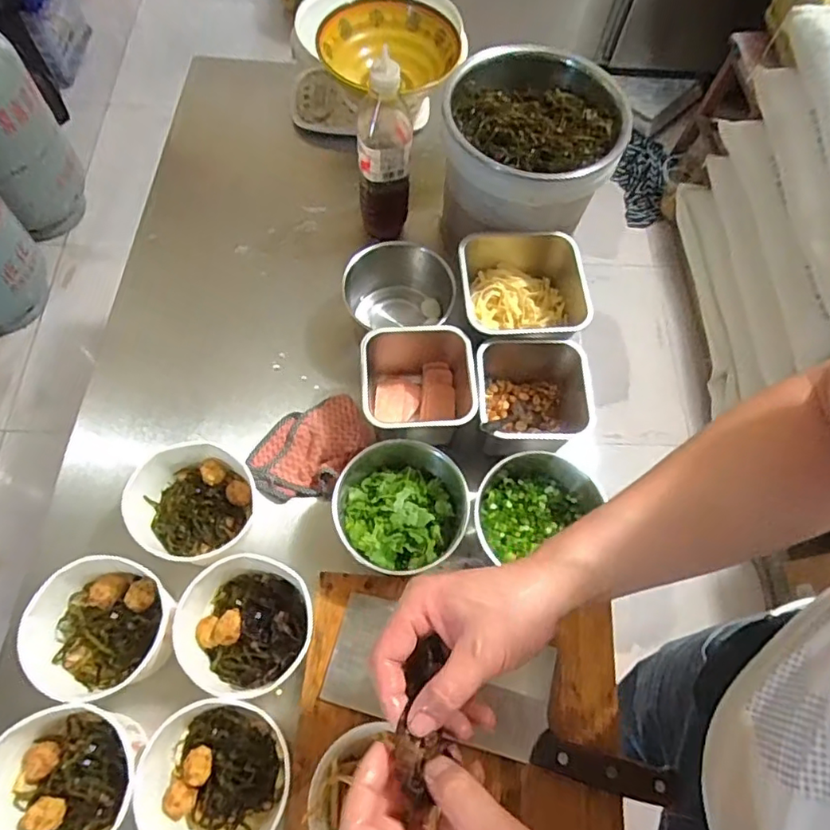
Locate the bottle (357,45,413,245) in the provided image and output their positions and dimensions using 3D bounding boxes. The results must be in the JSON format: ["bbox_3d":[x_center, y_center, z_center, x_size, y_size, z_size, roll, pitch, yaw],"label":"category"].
[{"bbox_3d":[-0.035,-0.315,0.704,0.065,0.234,0.063,1,66,-3],"label":"bottle"}]

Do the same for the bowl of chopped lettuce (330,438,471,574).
[{"bbox_3d":[-0.015,0.095,0.594,0.131,0.056,0.124,1,66,-3],"label":"bowl of chopped lettuce"}]

